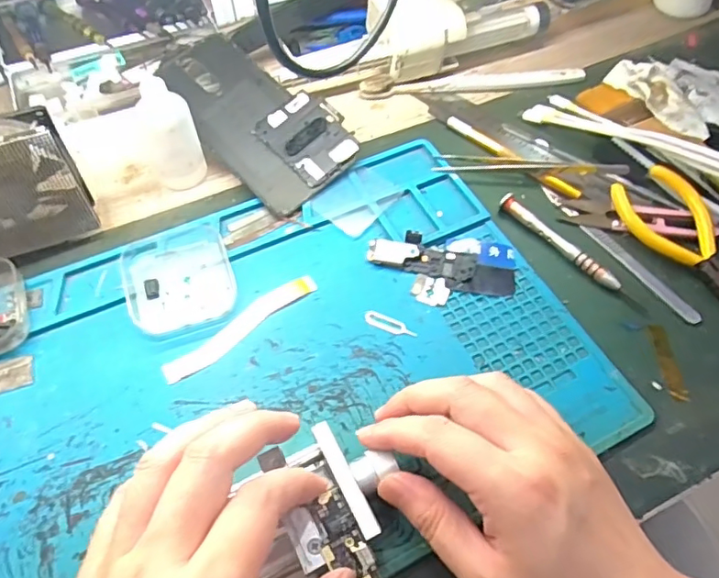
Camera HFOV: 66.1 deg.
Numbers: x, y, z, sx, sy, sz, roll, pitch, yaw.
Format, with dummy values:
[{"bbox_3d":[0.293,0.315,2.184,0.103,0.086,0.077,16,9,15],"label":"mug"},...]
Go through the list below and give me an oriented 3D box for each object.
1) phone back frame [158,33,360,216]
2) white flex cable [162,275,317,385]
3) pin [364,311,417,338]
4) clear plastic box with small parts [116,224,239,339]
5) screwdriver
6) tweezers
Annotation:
[{"bbox_3d":[-0.082,-0.132,0.413,0.083,0.009,0.168,-41,72,-14],"label":"phone back frame"},{"bbox_3d":[-0.071,0.021,0.332,0.102,0.004,0.019,-39,66,-22],"label":"white flex cable"},{"bbox_3d":[0.019,0.021,0.332,0.033,0.004,0.009,21,65,15],"label":"pin"},{"bbox_3d":[-0.112,-0.008,0.344,0.062,0.016,0.073,-17,59,-11],"label":"clear plastic box with small parts"},{"bbox_3d":[0.138,-0.026,0.359,0.012,0.011,0.112,-37,65,-21],"label":"screwdriver"},{"bbox_3d":[0.122,-0.090,0.396,0.132,0.010,0.015,3,58,1],"label":"tweezers"}]

